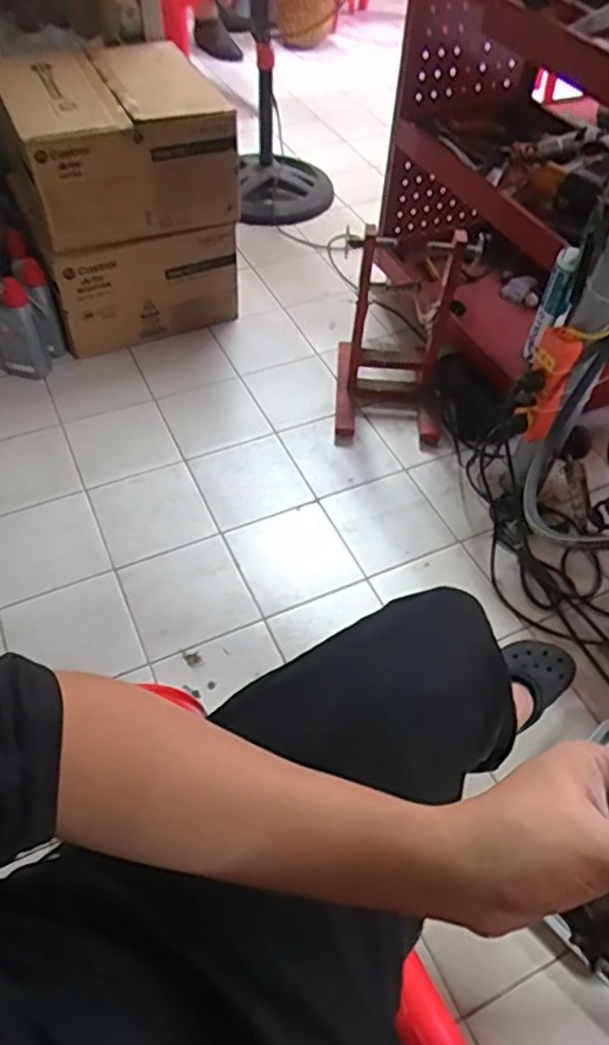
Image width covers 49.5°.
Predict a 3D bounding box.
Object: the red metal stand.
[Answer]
[{"bbox_3d":[0.194,-0.399,1.368,0.228,0.379,0.281,4,52,1],"label":"red metal stand"}]

